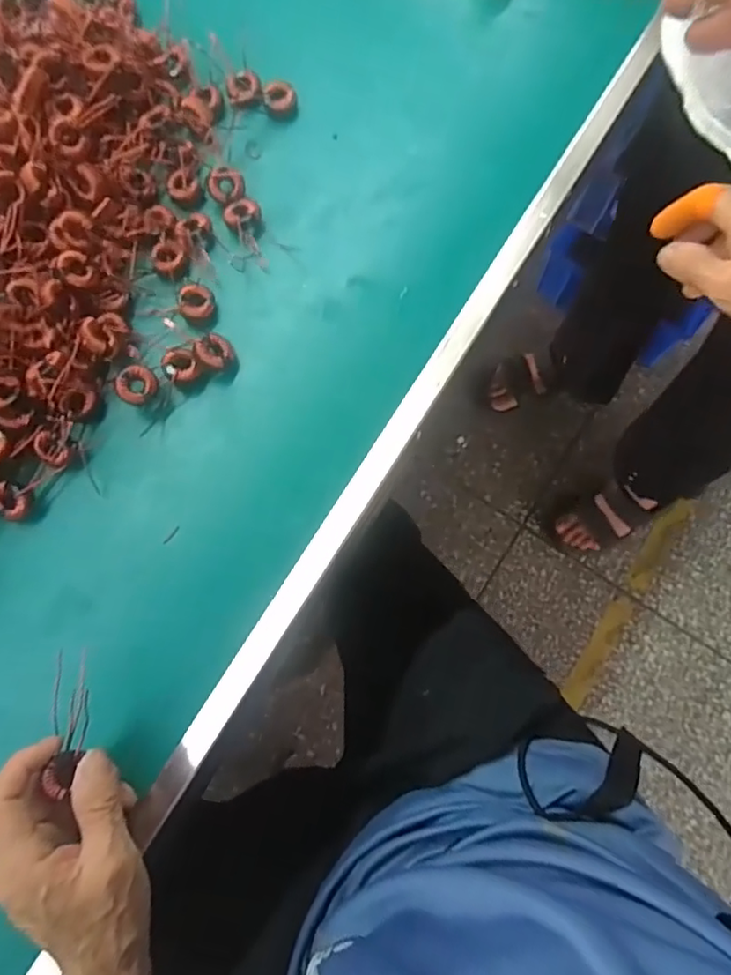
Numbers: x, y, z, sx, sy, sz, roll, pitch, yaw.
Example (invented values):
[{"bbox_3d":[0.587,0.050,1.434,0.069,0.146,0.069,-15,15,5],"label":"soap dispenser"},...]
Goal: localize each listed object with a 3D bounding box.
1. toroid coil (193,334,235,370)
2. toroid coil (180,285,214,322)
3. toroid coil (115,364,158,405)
[{"bbox_3d":[-0.107,-0.095,0.426,0.025,0.017,0.022,-35,80,-6],"label":"toroid coil"},{"bbox_3d":[-0.123,-0.135,0.438,0.023,0.016,0.026,-15,78,-3],"label":"toroid coil"},{"bbox_3d":[-0.158,-0.070,0.412,0.025,0.014,0.026,-5,102,-25],"label":"toroid coil"}]

